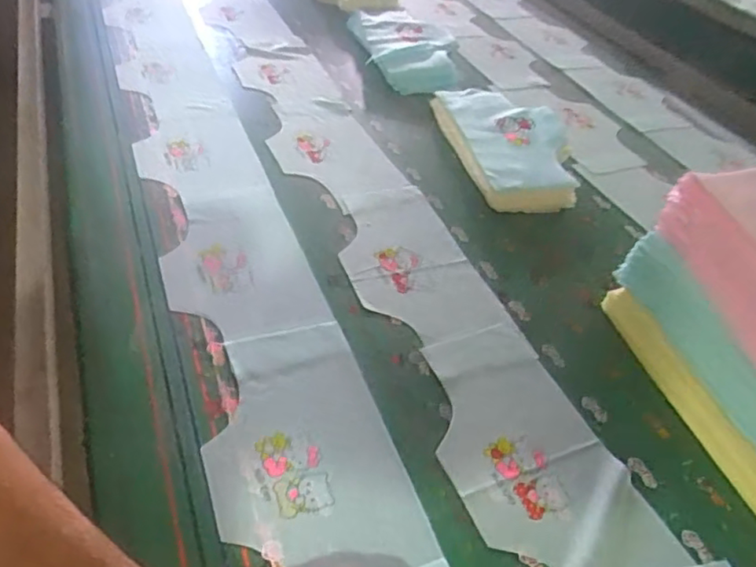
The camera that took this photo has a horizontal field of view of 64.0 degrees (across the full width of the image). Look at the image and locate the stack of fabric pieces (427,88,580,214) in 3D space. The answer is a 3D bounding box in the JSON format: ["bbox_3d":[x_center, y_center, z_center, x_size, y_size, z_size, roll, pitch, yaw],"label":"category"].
[{"bbox_3d":[0.214,-0.237,0.994,0.178,0.053,0.342,-3,43,-11],"label":"stack of fabric pieces"}]

